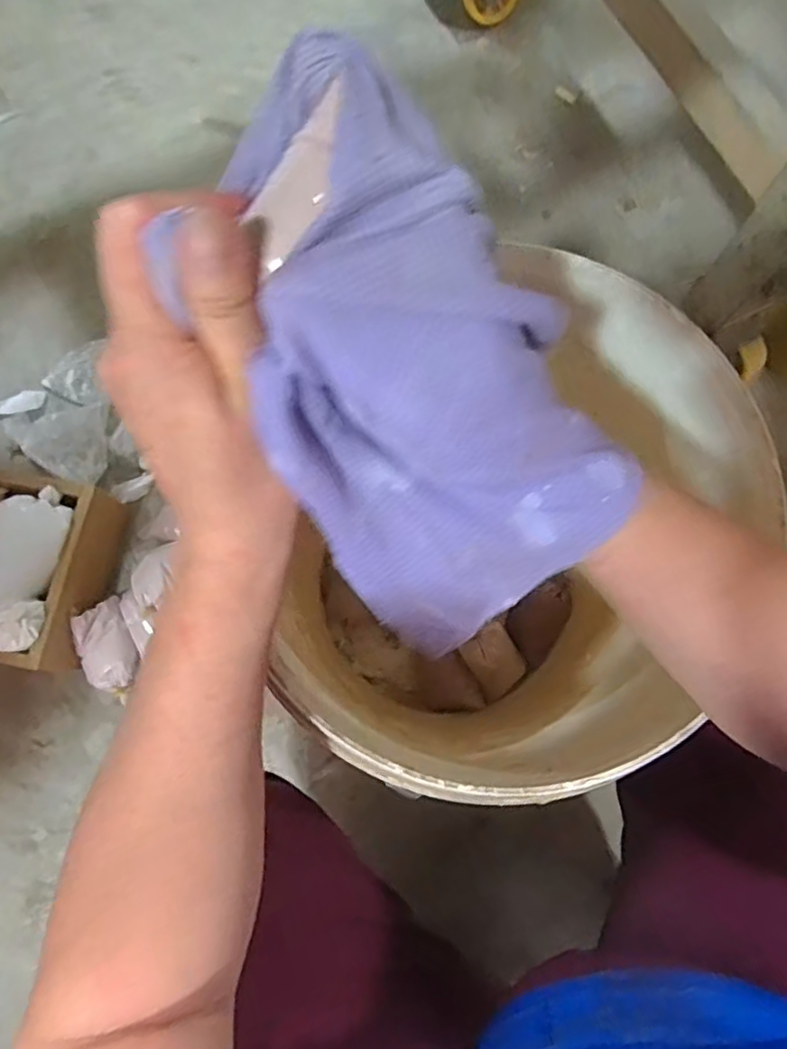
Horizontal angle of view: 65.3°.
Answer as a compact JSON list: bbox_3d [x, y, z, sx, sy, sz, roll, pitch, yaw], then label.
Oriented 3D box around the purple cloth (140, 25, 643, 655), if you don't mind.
[{"bbox_3d":[0.002,-0.045,0.212,0.104,0.045,0.178,-32,120,12],"label":"purple cloth"}]

